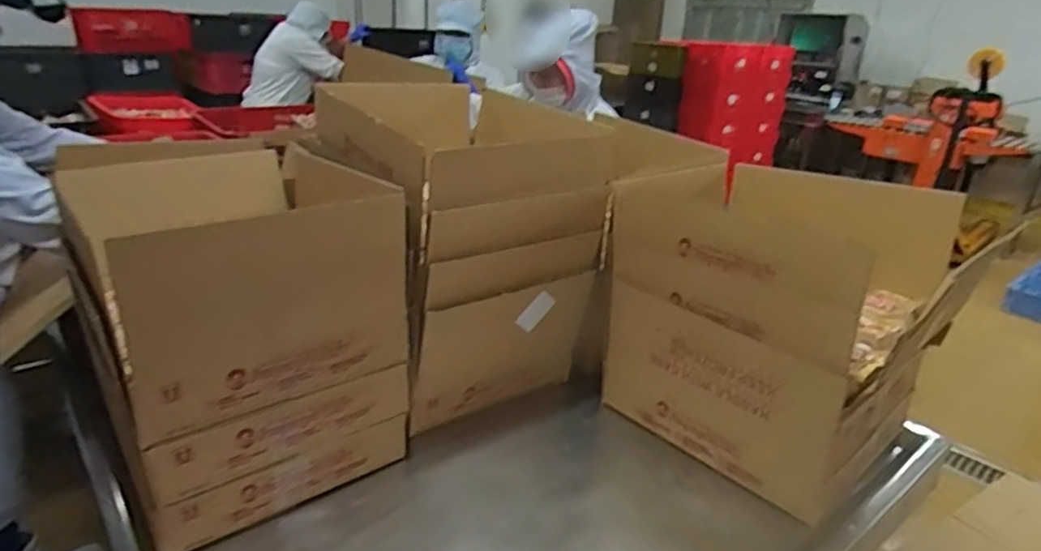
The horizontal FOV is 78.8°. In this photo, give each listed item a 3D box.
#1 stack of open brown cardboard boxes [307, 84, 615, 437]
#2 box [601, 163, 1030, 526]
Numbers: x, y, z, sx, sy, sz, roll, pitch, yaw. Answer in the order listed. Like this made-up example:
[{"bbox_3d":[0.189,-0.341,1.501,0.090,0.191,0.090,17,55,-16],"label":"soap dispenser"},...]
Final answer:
[{"bbox_3d":[-0.134,-0.048,1.133,0.402,0.487,0.468,-12,26,-36],"label":"stack of open brown cardboard boxes"},{"bbox_3d":[0.403,0.069,1.069,0.355,0.435,0.432,-15,28,-41],"label":"box"}]

